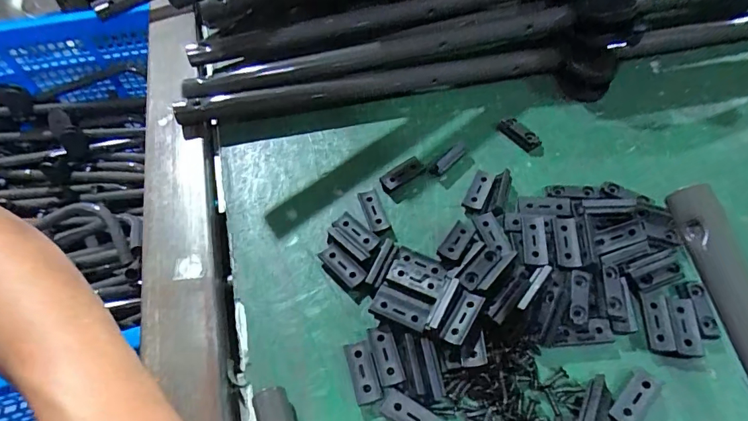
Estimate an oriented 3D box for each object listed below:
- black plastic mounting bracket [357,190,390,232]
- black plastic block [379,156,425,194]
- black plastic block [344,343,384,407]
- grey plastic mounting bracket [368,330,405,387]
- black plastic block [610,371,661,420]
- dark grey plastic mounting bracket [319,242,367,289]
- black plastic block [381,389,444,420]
[{"bbox_3d":[0.000,0.001,0.326,0.015,0.005,0.035,-17,57,-7],"label":"black plastic mounting bracket"},{"bbox_3d":[0.021,-0.027,0.345,0.037,0.007,0.015,-33,60,-17],"label":"black plastic block"},{"bbox_3d":[-0.006,0.094,0.265,0.015,0.007,0.034,-15,56,-6],"label":"black plastic block"},{"bbox_3d":[0.007,0.084,0.267,0.014,0.004,0.033,-15,56,-6],"label":"grey plastic mounting bracket"},{"bbox_3d":[0.143,0.103,0.250,0.033,0.004,0.014,-39,62,-20],"label":"black plastic block"},{"bbox_3d":[-0.020,0.037,0.303,0.034,0.009,0.014,40,84,25],"label":"dark grey plastic mounting bracket"},{"bbox_3d":[0.021,0.113,0.249,0.036,0.004,0.015,27,62,21],"label":"black plastic block"}]

